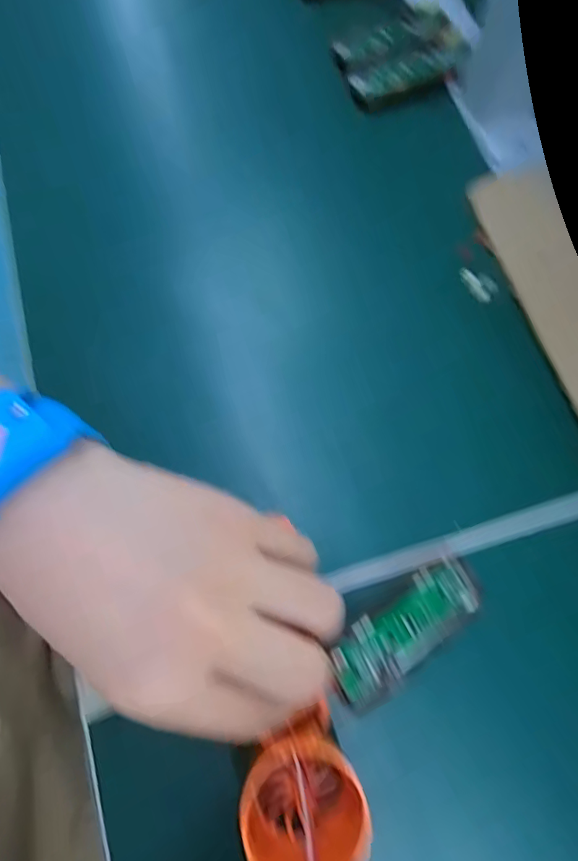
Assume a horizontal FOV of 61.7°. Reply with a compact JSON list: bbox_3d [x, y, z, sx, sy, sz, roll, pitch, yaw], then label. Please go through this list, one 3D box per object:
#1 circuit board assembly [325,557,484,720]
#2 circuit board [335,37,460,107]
[{"bbox_3d":[0.054,0.089,0.217,0.079,0.013,0.032,-28,76,-24],"label":"circuit board assembly"},{"bbox_3d":[0.080,-0.238,0.320,0.084,0.007,0.023,-22,94,-6],"label":"circuit board"}]

